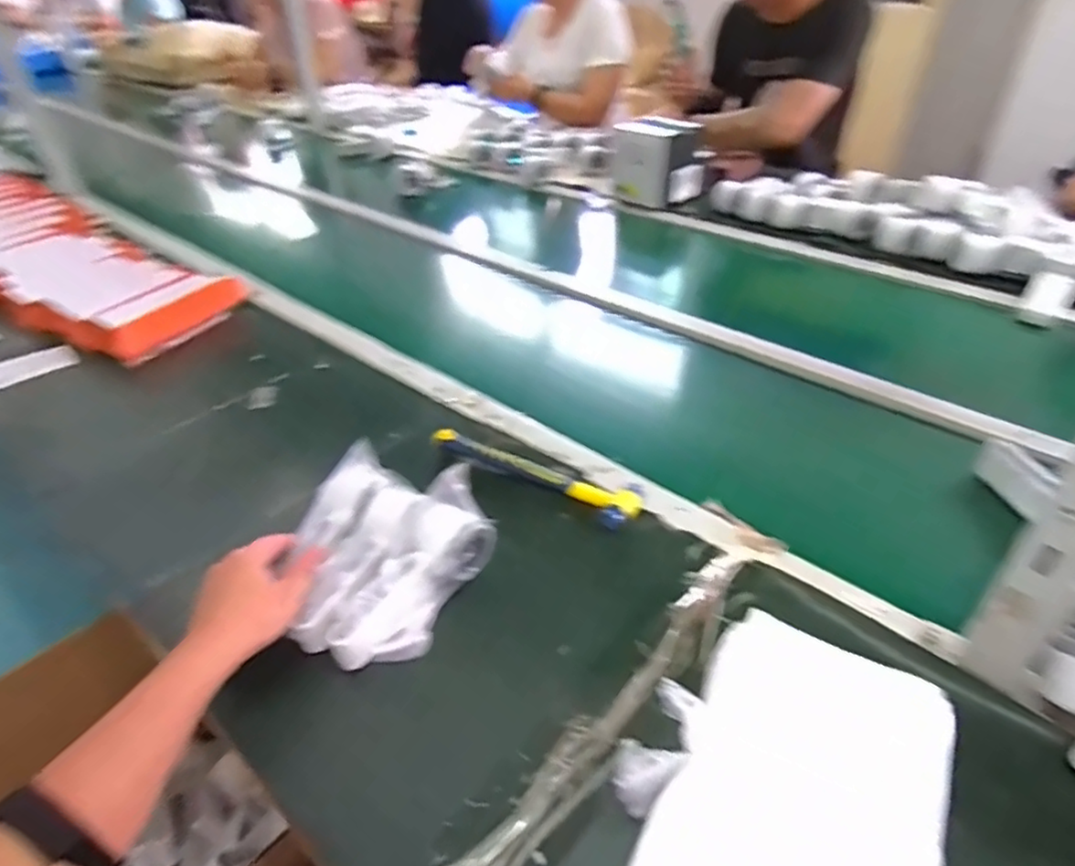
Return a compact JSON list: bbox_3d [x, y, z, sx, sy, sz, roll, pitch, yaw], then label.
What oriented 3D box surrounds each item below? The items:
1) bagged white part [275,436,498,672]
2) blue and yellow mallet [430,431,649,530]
[{"bbox_3d":[-0.146,0.107,0.584,0.148,0.088,0.172,16,43,23],"label":"bagged white part"},{"bbox_3d":[-0.004,0.039,0.715,0.247,0.022,0.061,22,46,29],"label":"blue and yellow mallet"}]

